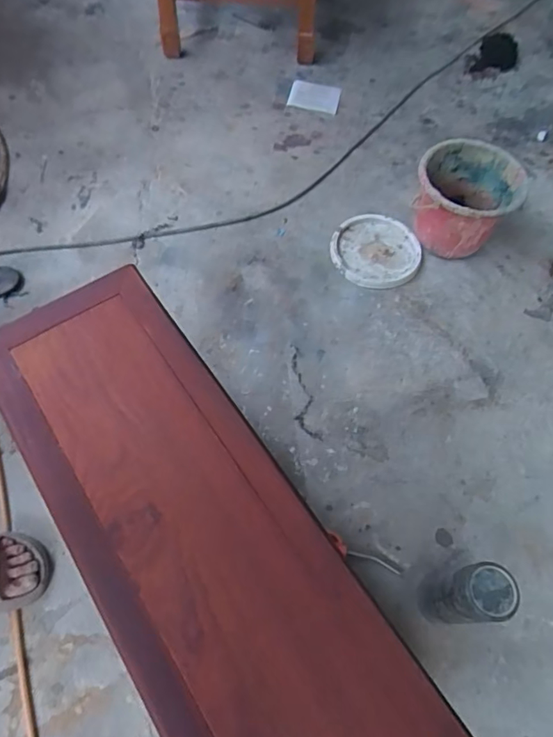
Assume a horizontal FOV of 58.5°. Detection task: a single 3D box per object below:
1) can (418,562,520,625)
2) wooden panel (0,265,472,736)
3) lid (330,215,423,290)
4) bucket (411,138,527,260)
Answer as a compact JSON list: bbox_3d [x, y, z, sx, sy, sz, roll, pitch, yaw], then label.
[{"bbox_3d":[0.260,0.322,0.698,0.072,0.208,0.066,1,63,-1],"label":"can"},{"bbox_3d":[-0.076,0.174,0.501,0.216,0.022,0.685,-31,69,-17],"label":"wooden panel"},{"bbox_3d":[0.219,-0.269,1.108,0.189,0.019,0.195,1,63,-2],"label":"lid"},{"bbox_3d":[0.394,-0.350,1.059,0.201,0.171,0.202,1,63,-1],"label":"bucket"}]

